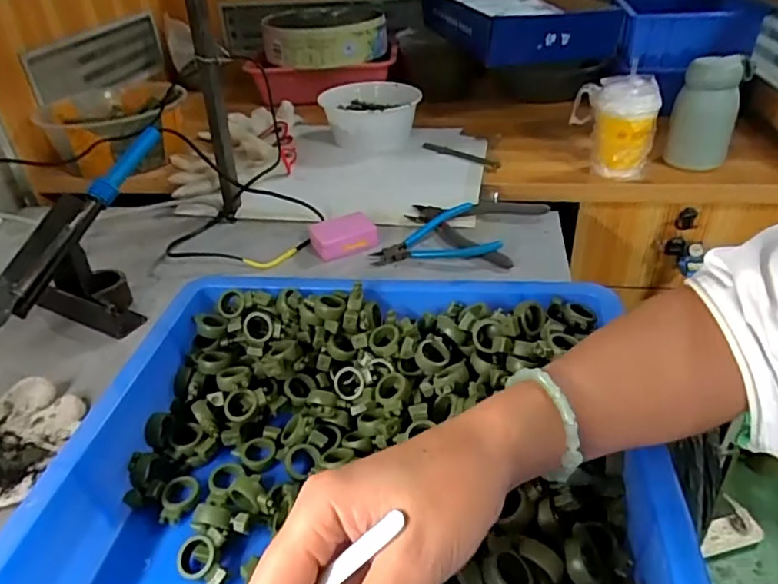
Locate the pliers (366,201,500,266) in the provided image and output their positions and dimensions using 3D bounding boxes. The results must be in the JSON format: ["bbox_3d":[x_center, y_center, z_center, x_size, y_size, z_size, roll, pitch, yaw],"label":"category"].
[{"bbox_3d":[0.056,-0.073,0.691,0.150,0.025,0.105,-1,35,5],"label":"pliers"}]

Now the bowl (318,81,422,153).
[{"bbox_3d":[-0.030,-0.300,0.954,0.162,0.078,0.158,-3,35,2],"label":"bowl"}]

